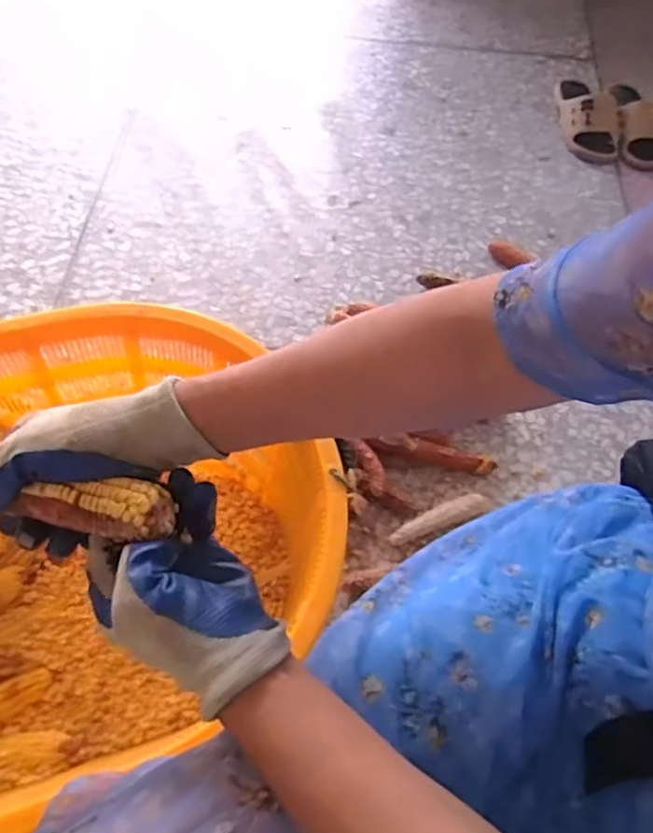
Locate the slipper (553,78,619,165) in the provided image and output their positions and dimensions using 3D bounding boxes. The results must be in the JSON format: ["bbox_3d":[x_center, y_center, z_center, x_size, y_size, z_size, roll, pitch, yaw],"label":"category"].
[{"bbox_3d":[0.590,-0.687,1.425,0.122,0.056,0.278,9,60,3],"label":"slipper"}]

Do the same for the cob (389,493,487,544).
[{"bbox_3d":[0.163,0.149,0.926,0.156,0.027,0.032,-19,62,-13],"label":"cob"}]

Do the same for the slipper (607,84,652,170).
[{"bbox_3d":[0.701,-0.643,1.395,0.124,0.073,0.212,0,60,-3],"label":"slipper"}]

